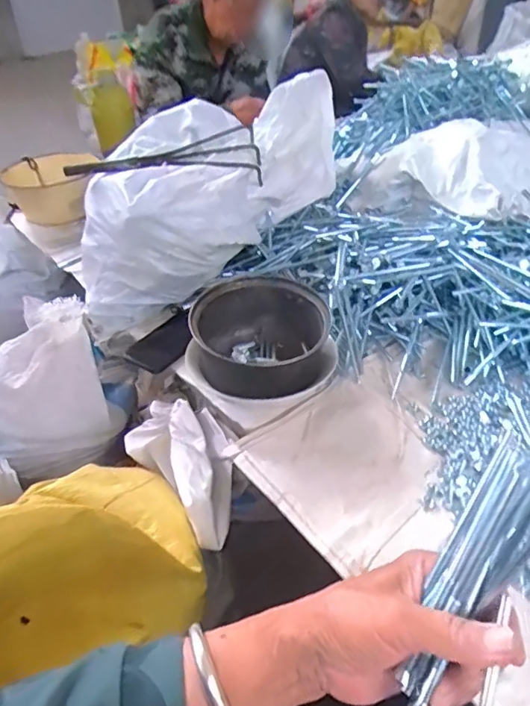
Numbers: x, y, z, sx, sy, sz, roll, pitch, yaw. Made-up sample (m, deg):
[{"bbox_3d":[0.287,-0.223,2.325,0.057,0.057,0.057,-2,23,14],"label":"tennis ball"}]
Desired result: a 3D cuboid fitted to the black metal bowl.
[{"bbox_3d":[-0.003,-0.007,0.666,0.163,0.118,0.155,-2,38,1],"label":"black metal bowl"}]

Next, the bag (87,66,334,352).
[{"bbox_3d":[-0.074,-0.267,0.835,0.568,0.199,0.185,-43,51,-17],"label":"bag"}]

